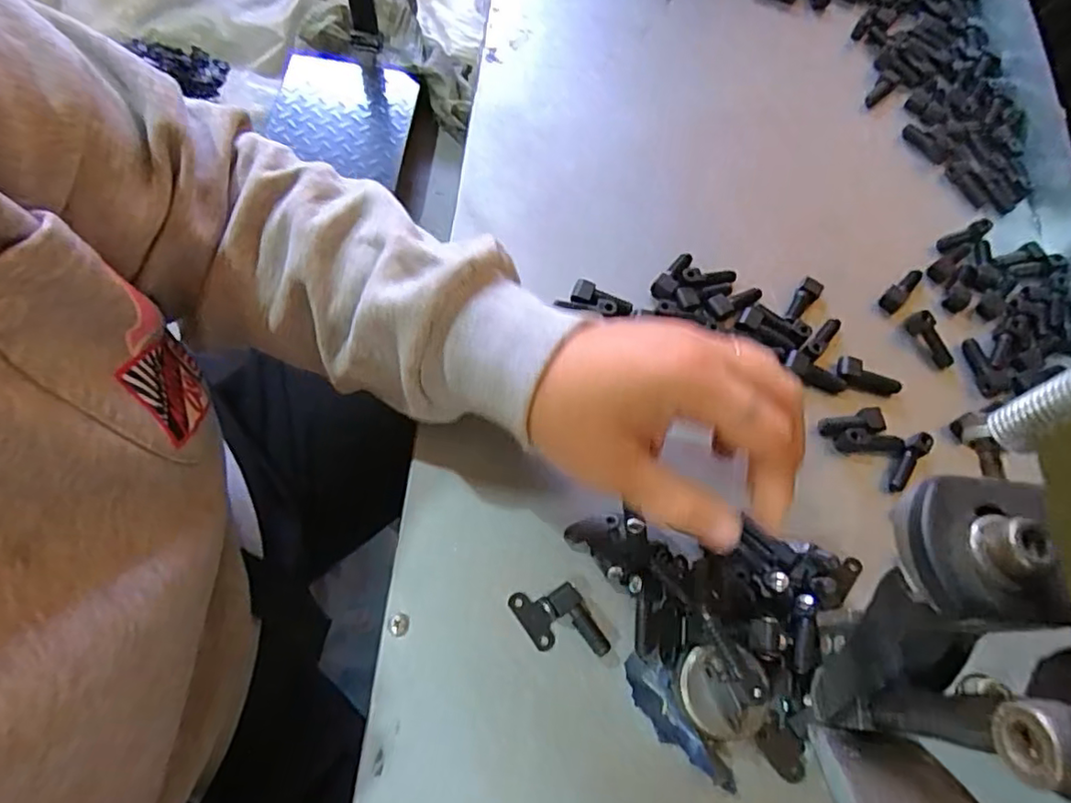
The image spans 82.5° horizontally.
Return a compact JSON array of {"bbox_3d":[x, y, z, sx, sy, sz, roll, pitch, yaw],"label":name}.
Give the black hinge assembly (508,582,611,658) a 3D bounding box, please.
[{"bbox_3d":[0.011,0.104,0.285,0.030,0.008,0.043,-29,71,-14],"label":"black hinge assembly"}]

